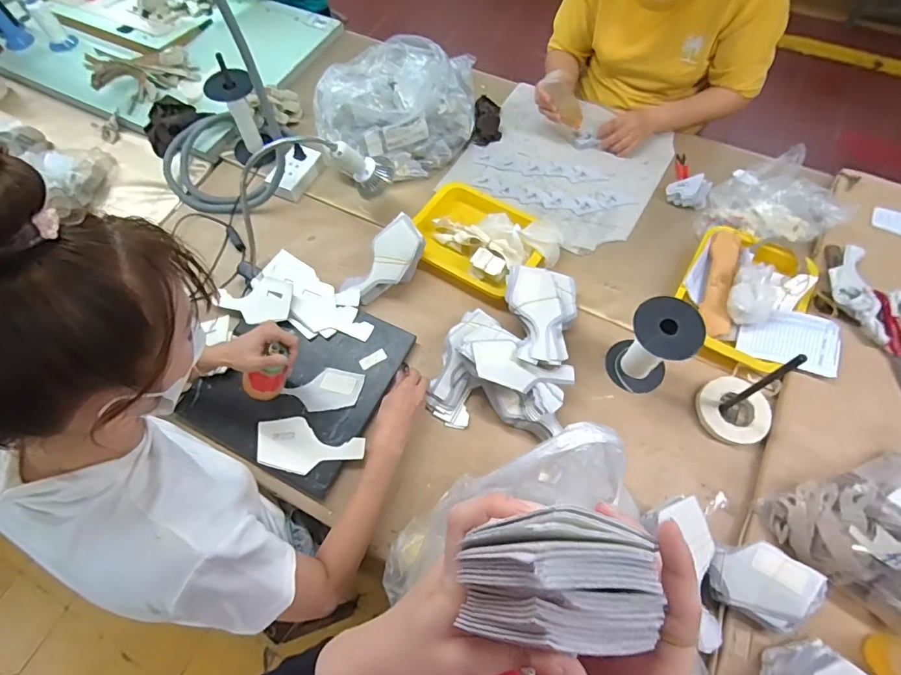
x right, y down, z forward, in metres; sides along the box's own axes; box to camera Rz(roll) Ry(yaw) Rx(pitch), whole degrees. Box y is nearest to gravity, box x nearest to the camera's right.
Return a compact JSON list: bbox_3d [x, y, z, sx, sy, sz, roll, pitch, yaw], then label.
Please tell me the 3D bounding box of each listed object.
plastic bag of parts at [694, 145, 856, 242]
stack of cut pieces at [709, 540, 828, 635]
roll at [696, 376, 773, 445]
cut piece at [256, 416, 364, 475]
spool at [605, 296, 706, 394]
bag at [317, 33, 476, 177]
[{"bbox_3d":[0.604,-0.281,0.885,0.240,0.120,0.156,4,65,5],"label":"plastic bag of parts"},{"bbox_3d":[0.395,0.309,0.598,0.110,0.018,0.090,20,75,46],"label":"stack of cut pieces"},{"bbox_3d":[0.452,0.115,0.762,0.104,0.032,0.101,-1,64,2],"label":"roll"},{"bbox_3d":[-0.227,0.177,0.758,0.170,0.007,0.081,13,66,6],"label":"cut piece"},{"bbox_3d":[0.312,0.015,0.736,0.096,0.154,0.088,40,72,19],"label":"spool"},{"bbox_3d":[-0.116,-0.513,1.010,0.326,0.160,0.364,1,64,3],"label":"bag"}]

